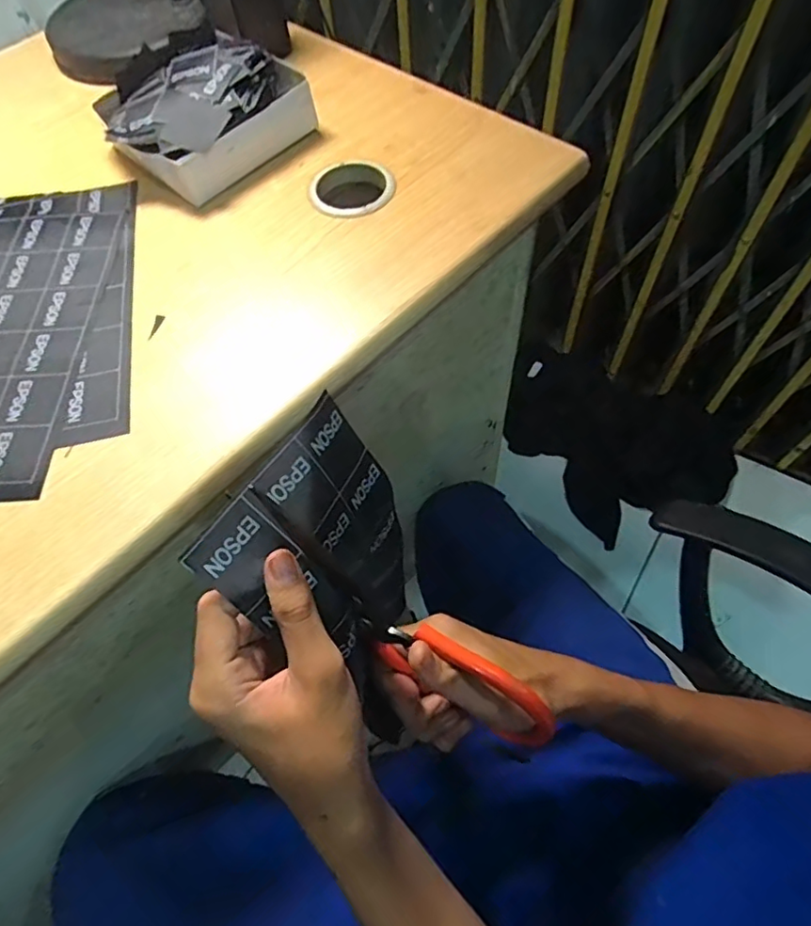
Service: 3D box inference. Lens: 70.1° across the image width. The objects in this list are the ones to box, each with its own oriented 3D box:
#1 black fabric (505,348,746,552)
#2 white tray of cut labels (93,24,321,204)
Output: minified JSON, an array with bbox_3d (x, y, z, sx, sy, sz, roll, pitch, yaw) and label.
[{"bbox_3d":[0.400,-0.065,1.135,0.317,0.102,0.435,-34,65,-14],"label":"black fabric"},{"bbox_3d":[-0.166,-0.286,0.469,0.151,0.052,0.156,-41,67,-17],"label":"white tray of cut labels"}]

